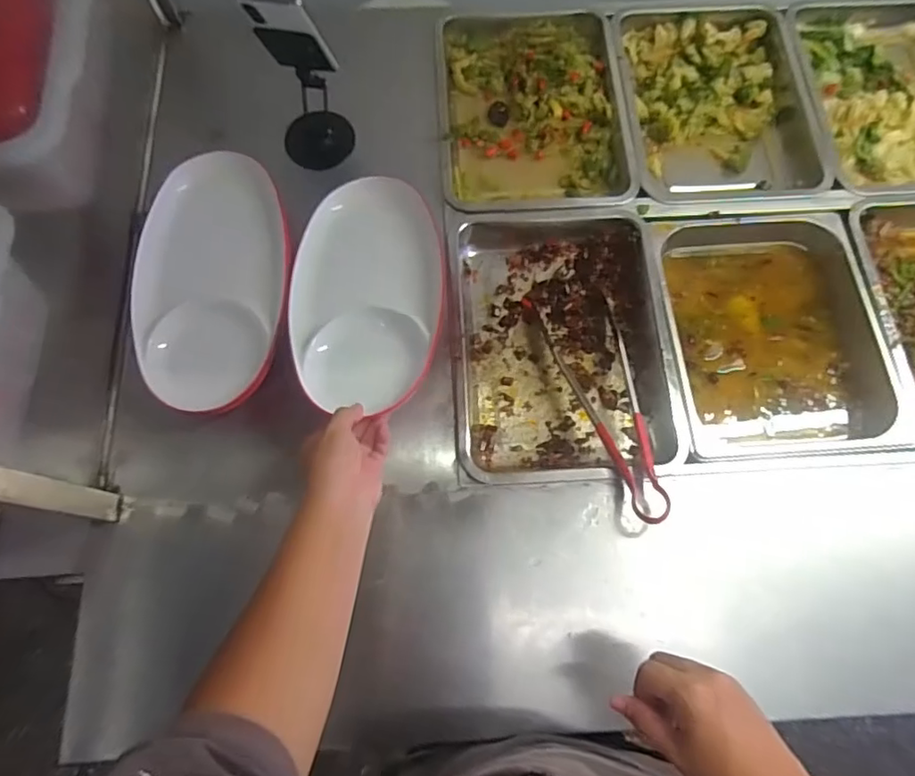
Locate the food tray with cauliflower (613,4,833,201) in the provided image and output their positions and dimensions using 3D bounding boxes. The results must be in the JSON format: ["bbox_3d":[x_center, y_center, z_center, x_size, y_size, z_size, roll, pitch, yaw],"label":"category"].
[{"bbox_3d":[0.369,-0.413,0.854,0.261,0.067,0.332,-3,73,-3],"label":"food tray with cauliflower"}]

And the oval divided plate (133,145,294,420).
[{"bbox_3d":[-0.289,-0.126,0.684,0.169,0.038,0.313,-6,73,-4],"label":"oval divided plate"}]

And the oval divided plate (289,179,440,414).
[{"bbox_3d":[-0.105,-0.120,0.666,0.167,0.050,0.299,-2,73,-2],"label":"oval divided plate"}]

